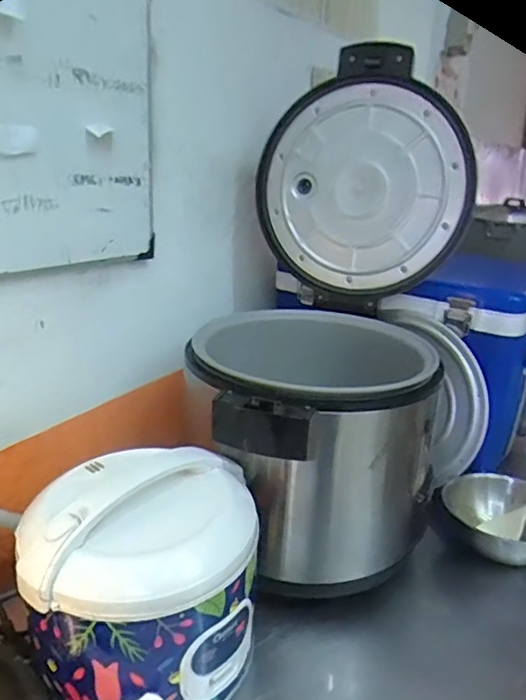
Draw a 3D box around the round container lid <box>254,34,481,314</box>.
[{"bbox_3d":[0.180,-0.274,0.965,0.336,0.389,0.051,12,21,24],"label":"round container lid"}]

